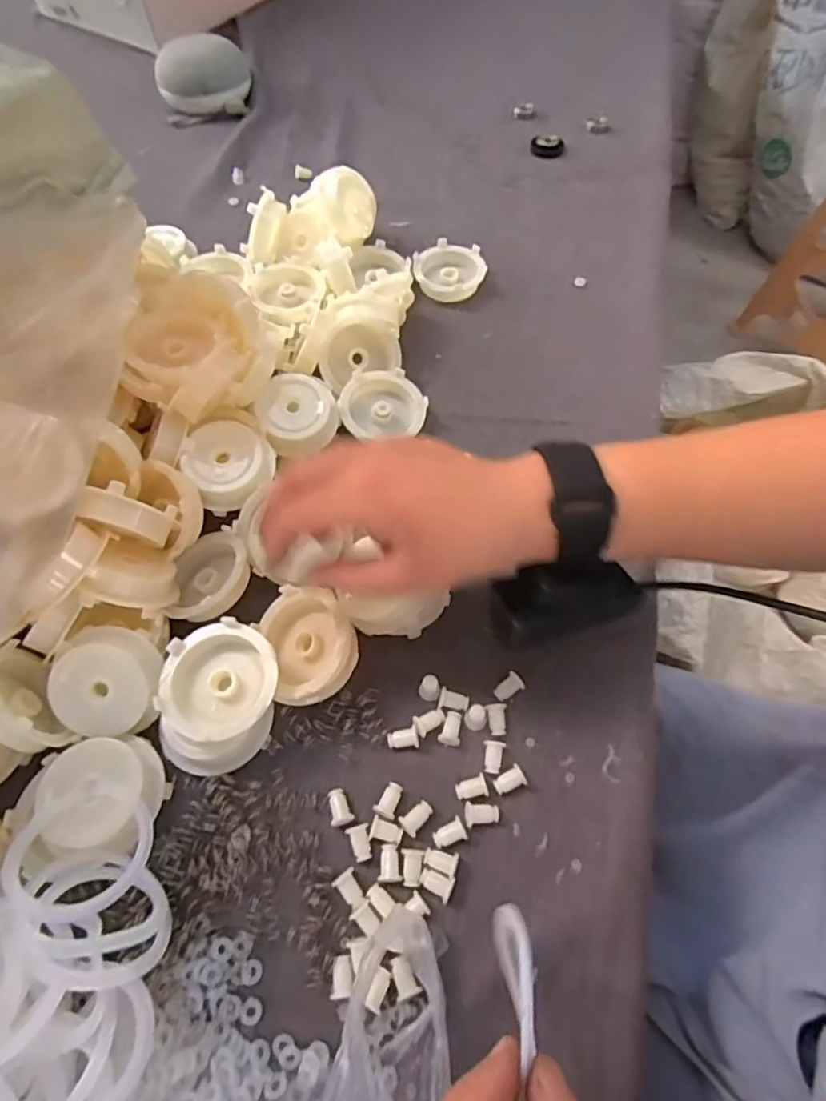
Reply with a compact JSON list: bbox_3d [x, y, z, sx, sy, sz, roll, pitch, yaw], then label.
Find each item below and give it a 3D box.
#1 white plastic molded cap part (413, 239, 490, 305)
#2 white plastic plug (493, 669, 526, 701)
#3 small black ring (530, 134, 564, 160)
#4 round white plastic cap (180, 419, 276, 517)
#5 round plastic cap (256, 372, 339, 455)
[{"bbox_3d":[0.030,-0.228,0.498,0.057,0.018,0.054,4,61,3],"label":"white plastic molded cap part"},{"bbox_3d":[0.052,0.076,0.333,0.016,0.010,0.011,-38,68,-21],"label":"white plastic plug"},{"bbox_3d":[0.132,-0.399,0.599,0.033,0.011,0.033,1,60,-2],"label":"small black ring"},{"bbox_3d":[-0.112,-0.054,0.372,0.053,0.012,0.050,7,73,-22],"label":"round white plastic cap"},{"bbox_3d":[-0.078,-0.090,0.403,0.052,0.019,0.052,5,75,-20],"label":"round plastic cap"}]

